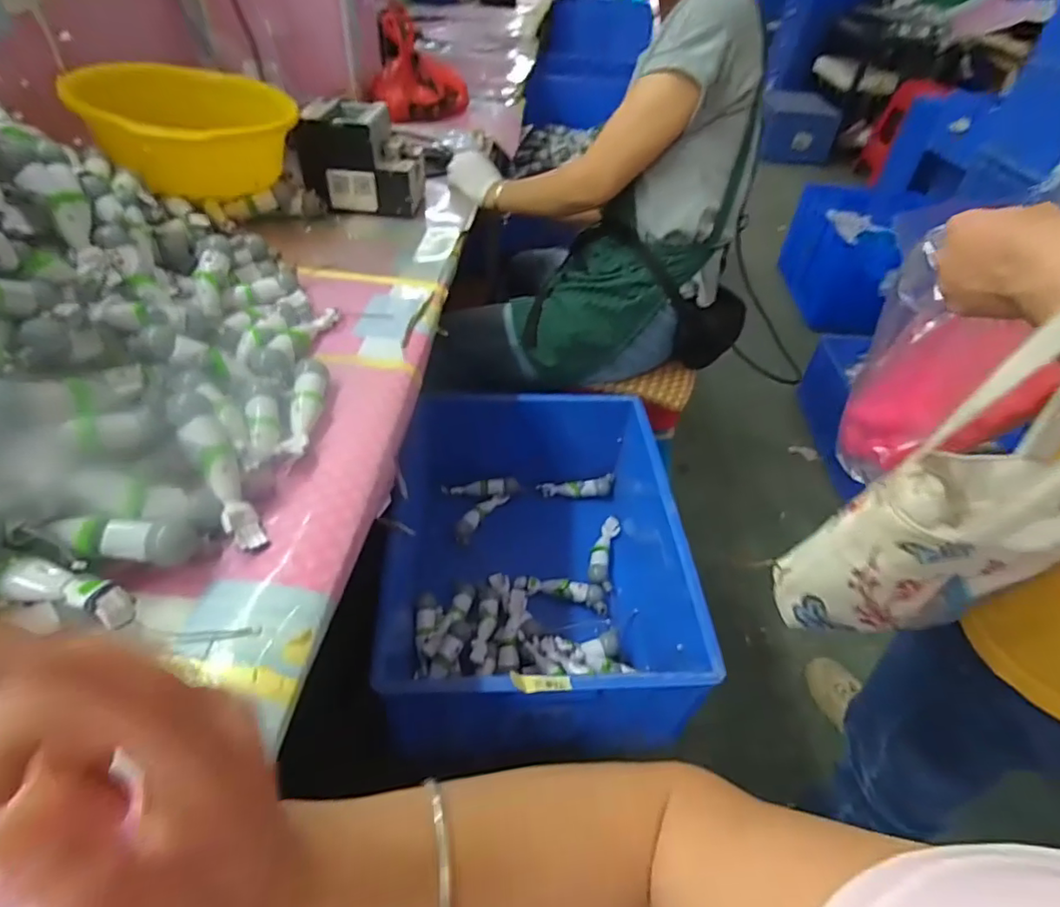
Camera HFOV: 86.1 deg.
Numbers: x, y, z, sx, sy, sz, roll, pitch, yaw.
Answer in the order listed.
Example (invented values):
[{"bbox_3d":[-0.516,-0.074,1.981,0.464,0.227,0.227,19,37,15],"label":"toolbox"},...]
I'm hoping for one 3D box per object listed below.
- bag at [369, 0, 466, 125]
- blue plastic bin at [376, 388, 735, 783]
[{"bbox_3d":[-0.258,-0.877,1.291,0.232,0.171,0.163,-2,45,-8],"label":"bag"},{"bbox_3d":[0.008,0.150,0.916,0.412,0.242,0.572,0,45,-5],"label":"blue plastic bin"}]

